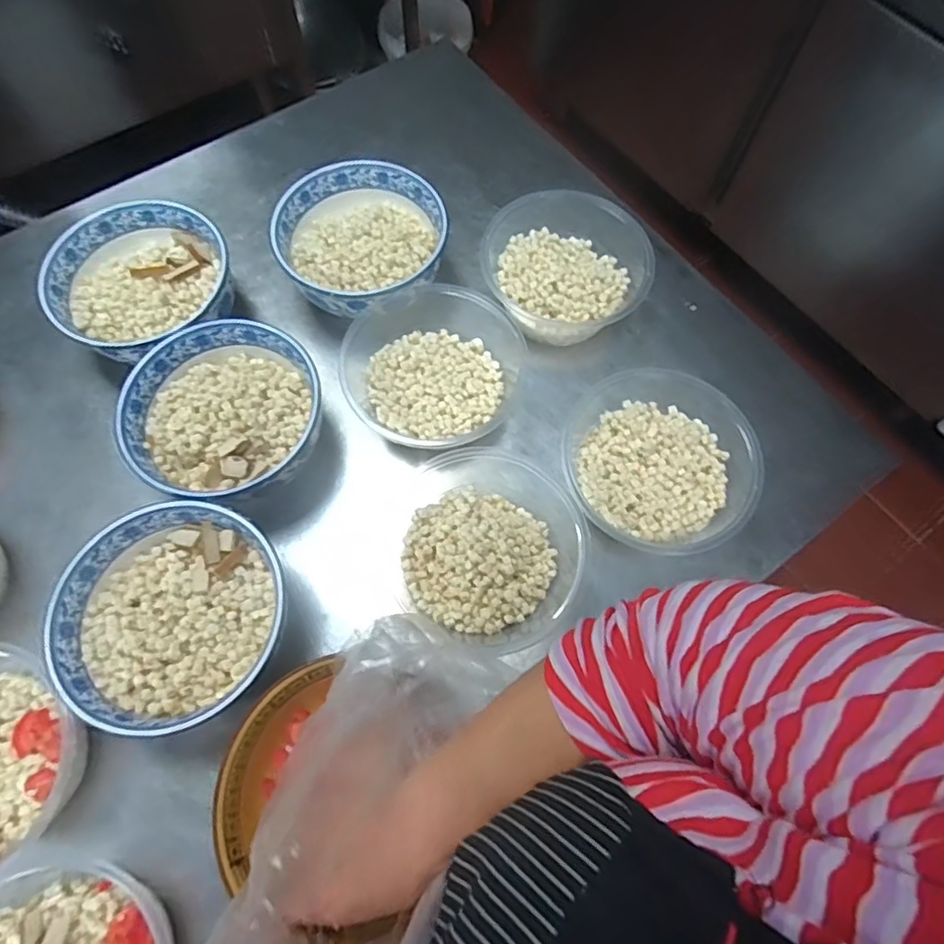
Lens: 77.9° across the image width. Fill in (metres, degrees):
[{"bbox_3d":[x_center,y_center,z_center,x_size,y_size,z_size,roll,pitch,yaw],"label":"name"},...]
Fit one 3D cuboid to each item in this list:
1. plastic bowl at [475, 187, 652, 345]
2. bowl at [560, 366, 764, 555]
[{"bbox_3d":[0.098,-0.209,0.613,0.167,0.072,0.146,16,70,5],"label":"plastic bowl"},{"bbox_3d":[0.168,-0.011,0.541,0.159,0.069,0.168,0,69,-1],"label":"bowl"}]

